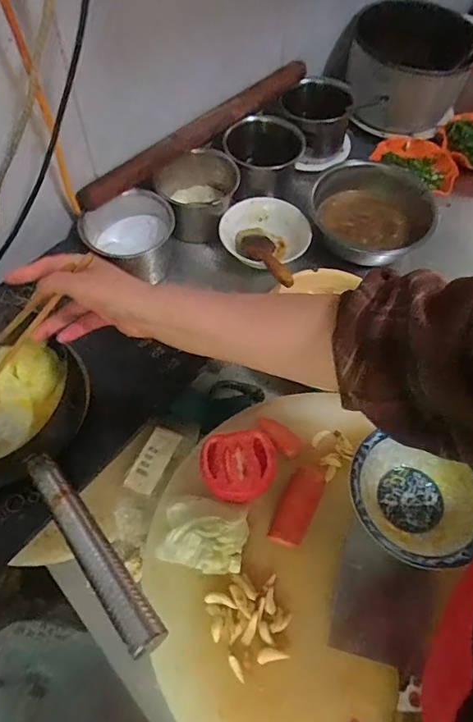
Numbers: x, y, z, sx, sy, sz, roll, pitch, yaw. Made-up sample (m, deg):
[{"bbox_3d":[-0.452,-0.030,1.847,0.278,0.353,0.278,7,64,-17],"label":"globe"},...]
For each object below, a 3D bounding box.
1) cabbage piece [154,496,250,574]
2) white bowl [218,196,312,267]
[{"bbox_3d":[-0.034,0.180,0.499,0.090,0.033,0.073,16,62,7],"label":"cabbage piece"},{"bbox_3d":[0.045,-0.197,0.764,0.138,0.046,0.127,1,61,-1],"label":"white bowl"}]

